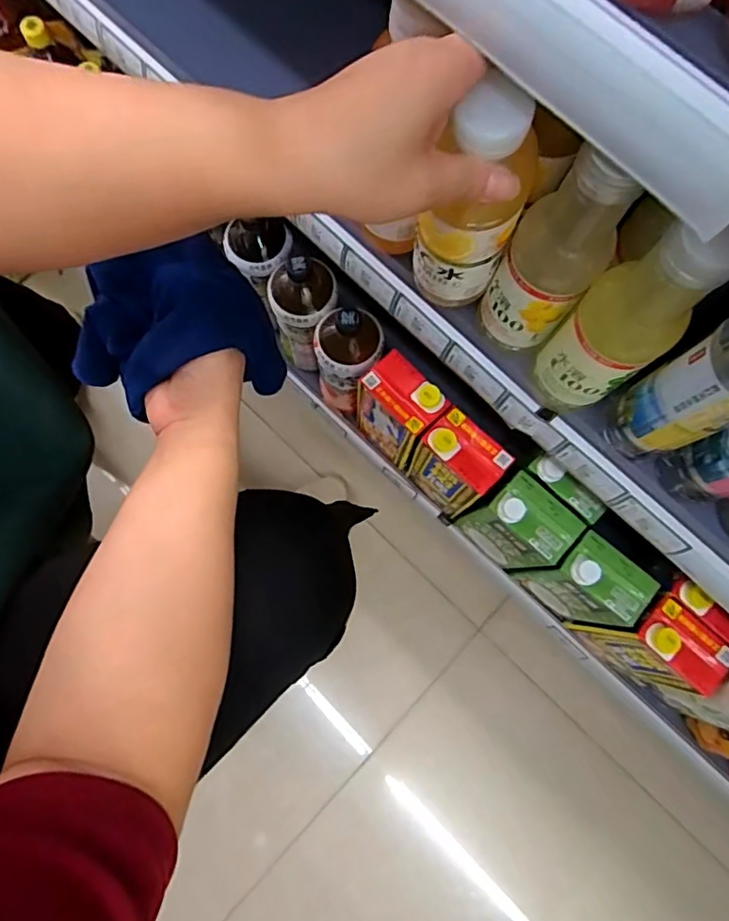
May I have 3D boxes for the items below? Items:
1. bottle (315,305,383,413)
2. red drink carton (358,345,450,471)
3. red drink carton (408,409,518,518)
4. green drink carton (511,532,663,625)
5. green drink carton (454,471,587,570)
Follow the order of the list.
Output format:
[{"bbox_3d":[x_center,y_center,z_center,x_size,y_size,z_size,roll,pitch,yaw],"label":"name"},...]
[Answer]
[{"bbox_3d":[-0.022,-0.126,0.698,0.078,0.201,0.073,0,78,-2],"label":"bottle"},{"bbox_3d":[0.039,-0.059,0.687,0.096,0.169,0.062,44,80,7],"label":"red drink carton"},{"bbox_3d":[0.108,0.010,0.685,0.092,0.187,0.062,41,80,7],"label":"red drink carton"},{"bbox_3d":[0.251,0.139,0.648,0.098,0.182,0.063,40,79,7],"label":"green drink carton"},{"bbox_3d":[0.179,0.075,0.661,0.099,0.178,0.064,43,80,7],"label":"green drink carton"}]

